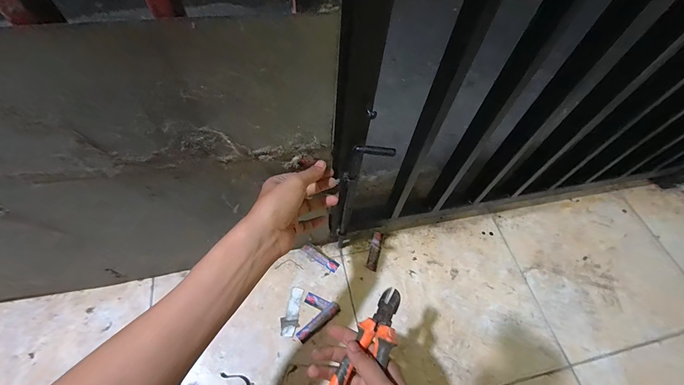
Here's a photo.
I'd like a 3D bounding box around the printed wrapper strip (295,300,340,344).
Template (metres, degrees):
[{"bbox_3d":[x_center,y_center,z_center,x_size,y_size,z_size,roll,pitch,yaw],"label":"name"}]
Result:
[{"bbox_3d":[-0.046,0.262,0.623,0.098,0.007,0.025,-36,67,-23],"label":"printed wrapper strip"}]

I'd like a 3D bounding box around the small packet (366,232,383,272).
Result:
[{"bbox_3d":[0.077,0.134,0.711,0.025,0.004,0.093,15,58,5],"label":"small packet"}]

